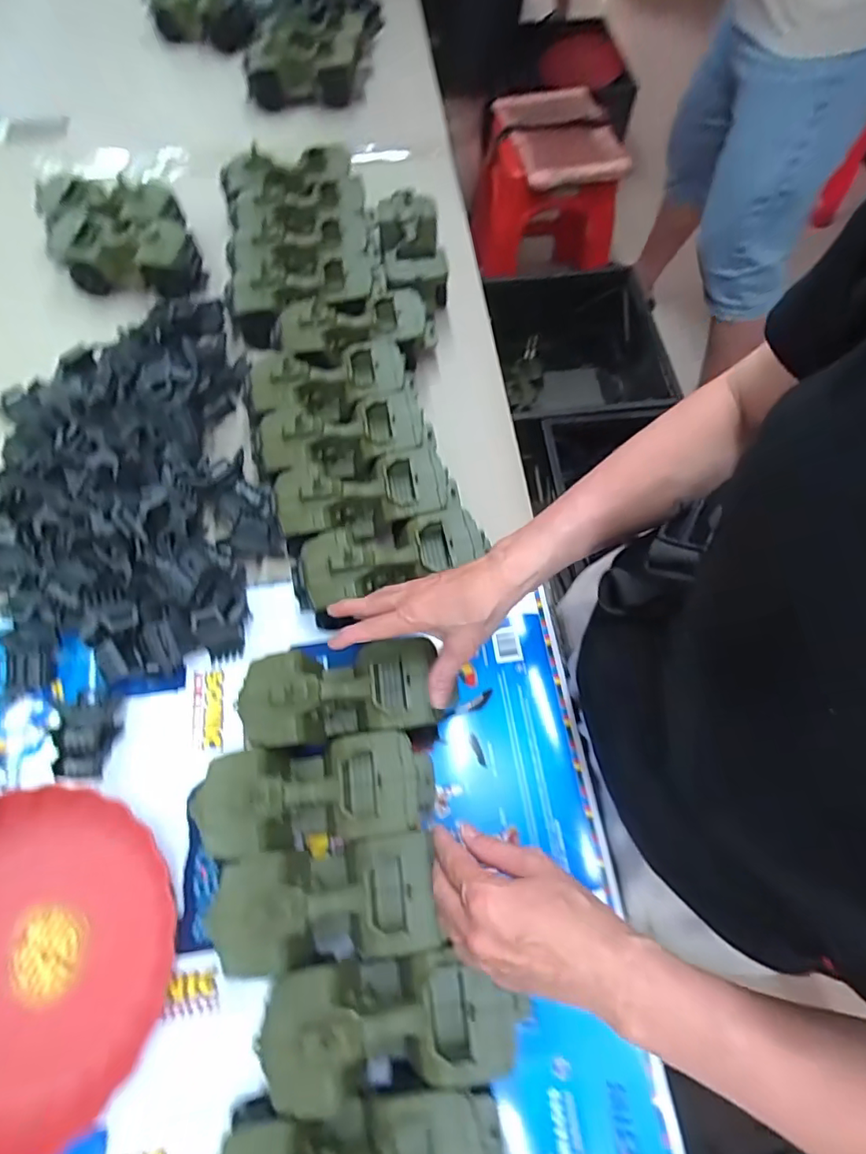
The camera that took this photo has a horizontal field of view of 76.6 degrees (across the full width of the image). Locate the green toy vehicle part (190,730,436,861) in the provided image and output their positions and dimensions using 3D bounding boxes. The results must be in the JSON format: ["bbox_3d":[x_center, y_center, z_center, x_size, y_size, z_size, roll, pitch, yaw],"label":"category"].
[{"bbox_3d":[-0.095,0.181,0.462,0.186,0.074,0.076,-8,66,-4],"label":"green toy vehicle part"}]

